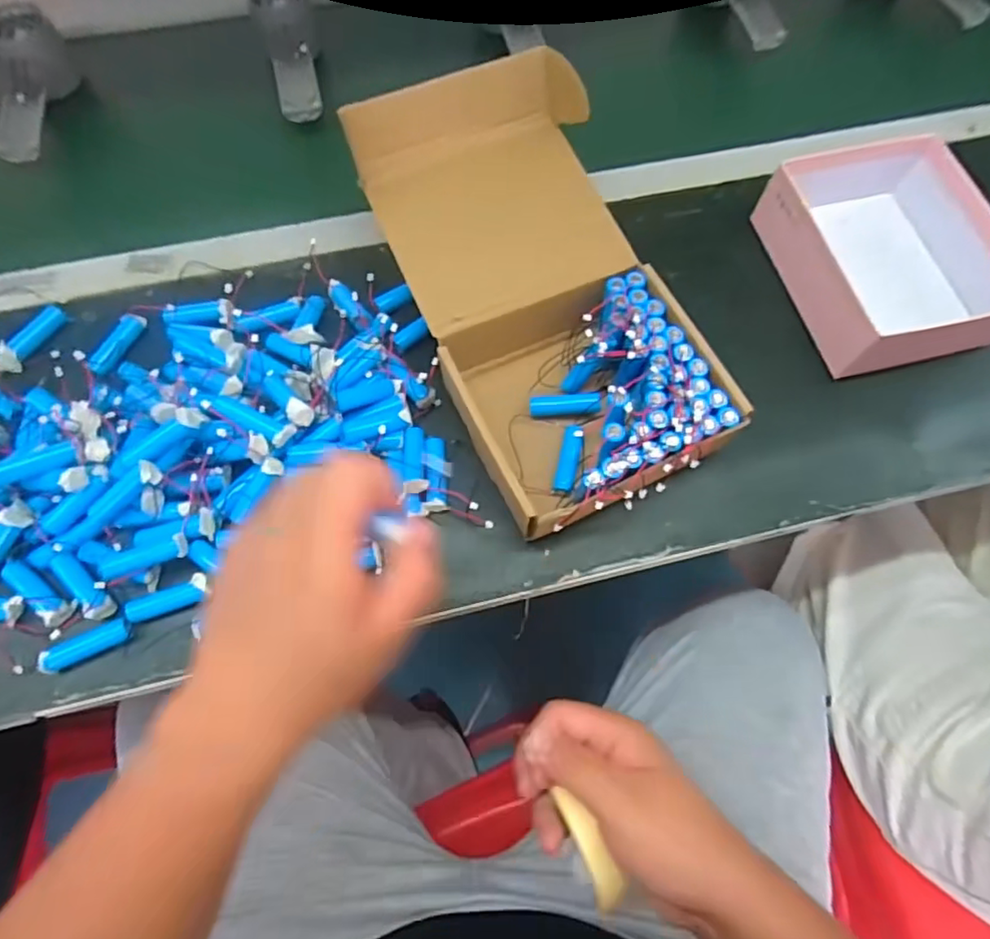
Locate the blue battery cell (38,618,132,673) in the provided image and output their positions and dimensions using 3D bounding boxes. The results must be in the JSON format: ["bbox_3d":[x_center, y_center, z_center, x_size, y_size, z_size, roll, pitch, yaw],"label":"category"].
[{"bbox_3d":[-0.250,0.107,0.375,0.050,0.011,0.015,-25,71,-12],"label":"blue battery cell"}]

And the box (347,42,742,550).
[{"bbox_3d":[0.027,-0.128,0.427,0.163,0.099,0.319,-22,71,-11],"label":"box"}]

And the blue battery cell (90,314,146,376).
[{"bbox_3d":[-0.283,-0.093,0.457,0.013,0.014,0.059,11,54,2],"label":"blue battery cell"}]

